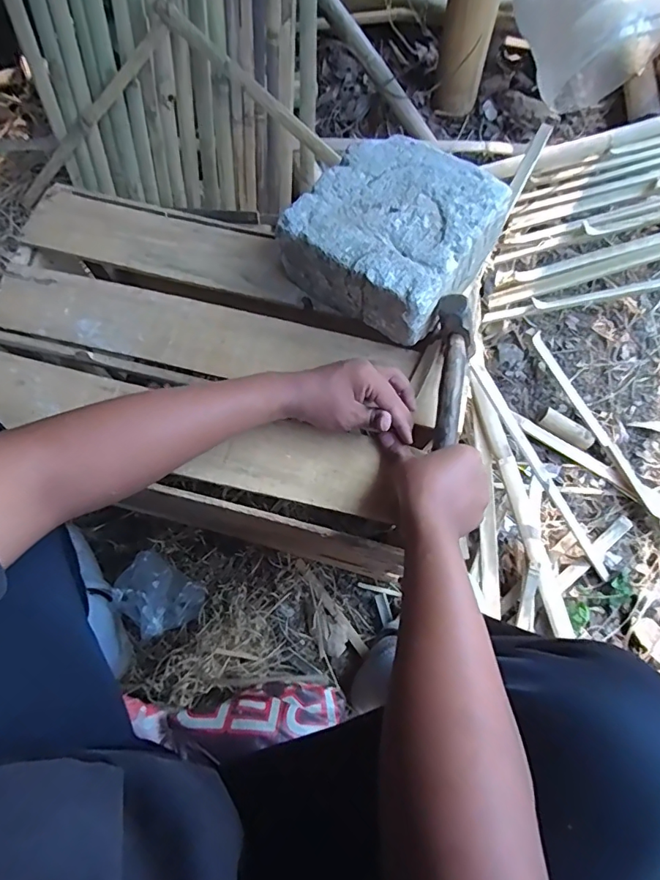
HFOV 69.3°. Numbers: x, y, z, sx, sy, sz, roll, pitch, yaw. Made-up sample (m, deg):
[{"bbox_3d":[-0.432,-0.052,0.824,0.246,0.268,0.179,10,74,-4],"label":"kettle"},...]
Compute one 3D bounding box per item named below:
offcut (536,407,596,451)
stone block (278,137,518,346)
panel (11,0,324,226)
[{"bbox_3d":[0.445,-0.020,0.902,0.107,0.030,0.040,31,74,9],"label":"offcut"},{"bbox_3d":[0.071,-0.240,0.557,0.199,0.090,0.193,36,75,10],"label":"stone block"},{"bbox_3d":[-0.267,-0.624,0.802,0.485,0.448,0.038,3,47,2],"label":"panel"}]

